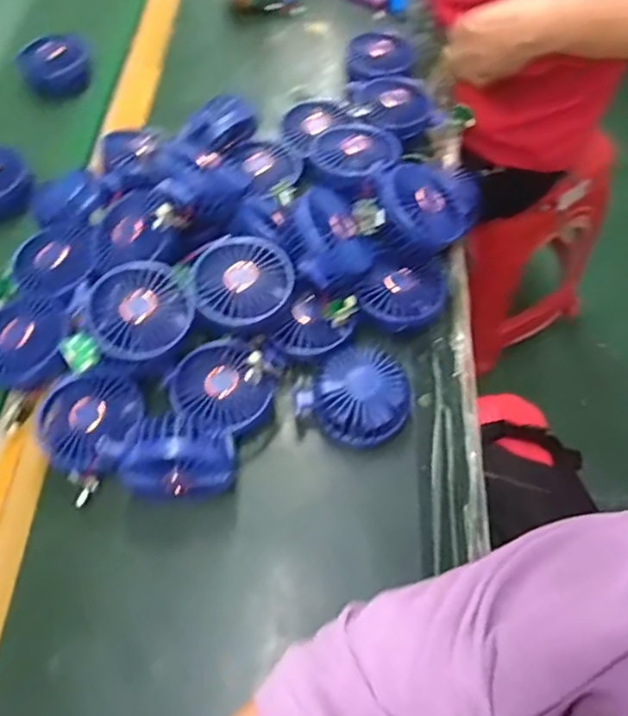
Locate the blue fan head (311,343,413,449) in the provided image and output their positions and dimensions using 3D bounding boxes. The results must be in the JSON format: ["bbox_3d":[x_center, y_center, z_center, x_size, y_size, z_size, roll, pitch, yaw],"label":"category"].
[{"bbox_3d":[0.043,0.031,0.533,0.084,0.037,0.082,-1,59,1],"label":"blue fan head"}]

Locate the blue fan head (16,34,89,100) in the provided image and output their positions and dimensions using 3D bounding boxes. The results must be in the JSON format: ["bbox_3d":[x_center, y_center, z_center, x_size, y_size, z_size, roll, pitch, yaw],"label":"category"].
[{"bbox_3d":[-0.327,-0.368,0.776,0.086,0.053,0.083,-23,61,-12],"label":"blue fan head"}]

